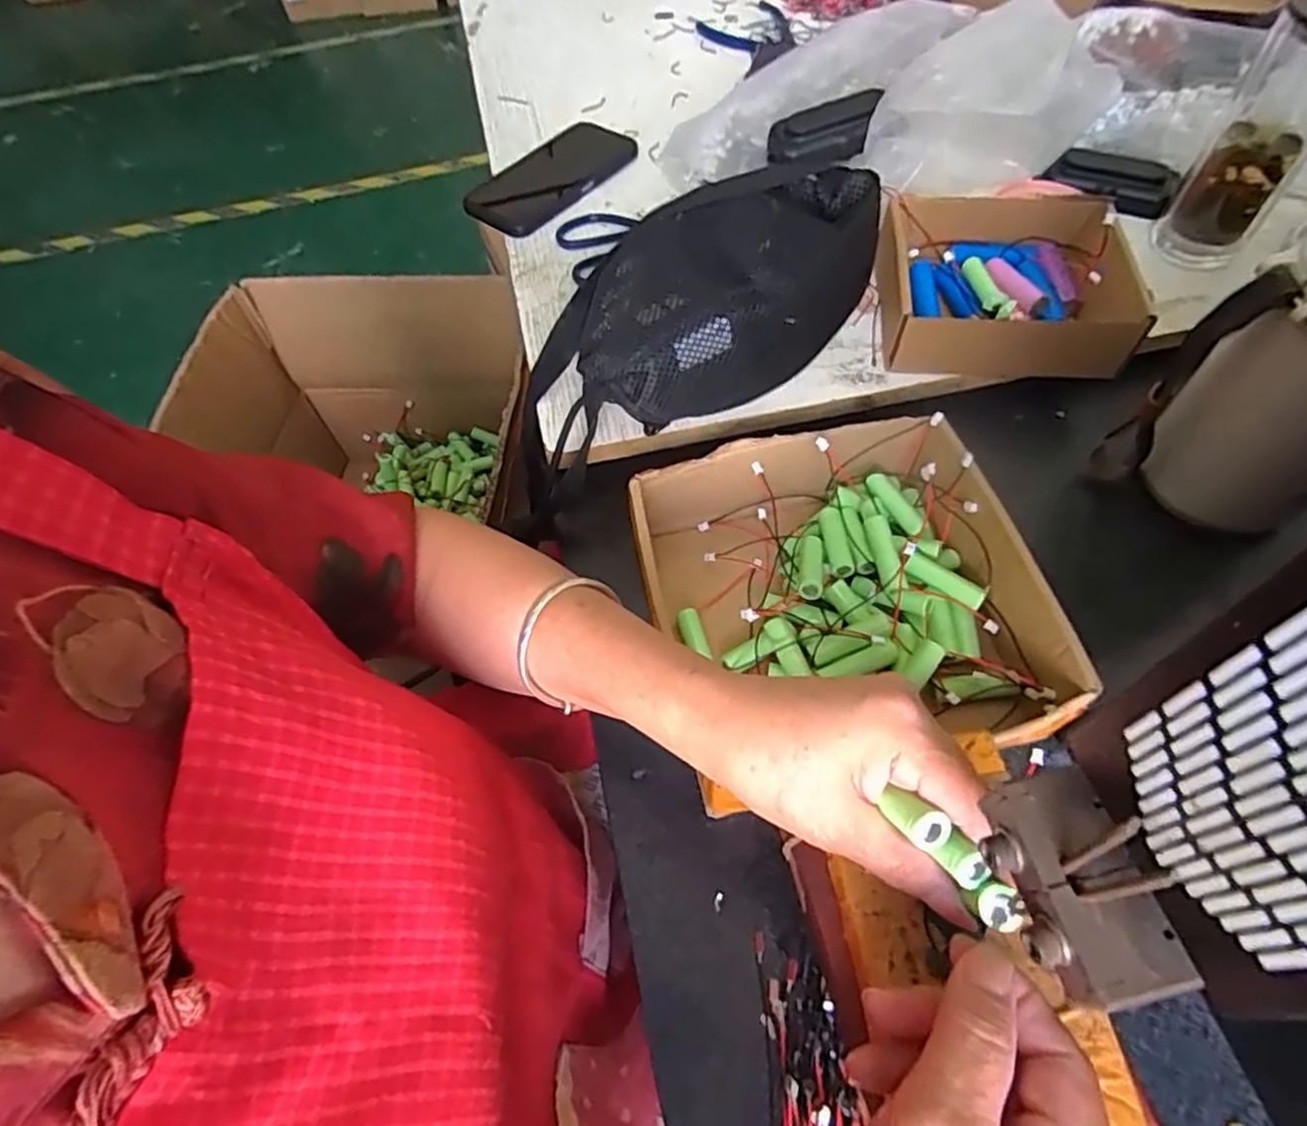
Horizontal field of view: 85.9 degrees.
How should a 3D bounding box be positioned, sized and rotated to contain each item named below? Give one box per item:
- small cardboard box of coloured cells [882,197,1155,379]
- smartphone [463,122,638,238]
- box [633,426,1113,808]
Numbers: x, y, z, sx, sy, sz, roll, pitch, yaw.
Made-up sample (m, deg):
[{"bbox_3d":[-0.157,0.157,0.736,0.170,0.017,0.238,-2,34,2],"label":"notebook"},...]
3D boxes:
[{"bbox_3d":[0.251,-0.201,0.511,0.163,0.058,0.138,5,60,7],"label":"small cardboard box of coloured cells"},{"bbox_3d":[-0.095,-0.361,0.654,0.089,0.013,0.176,32,66,21],"label":"smartphone"},{"bbox_3d":[0.103,0.016,0.416,0.209,0.065,0.199,-10,59,-2],"label":"box"}]

